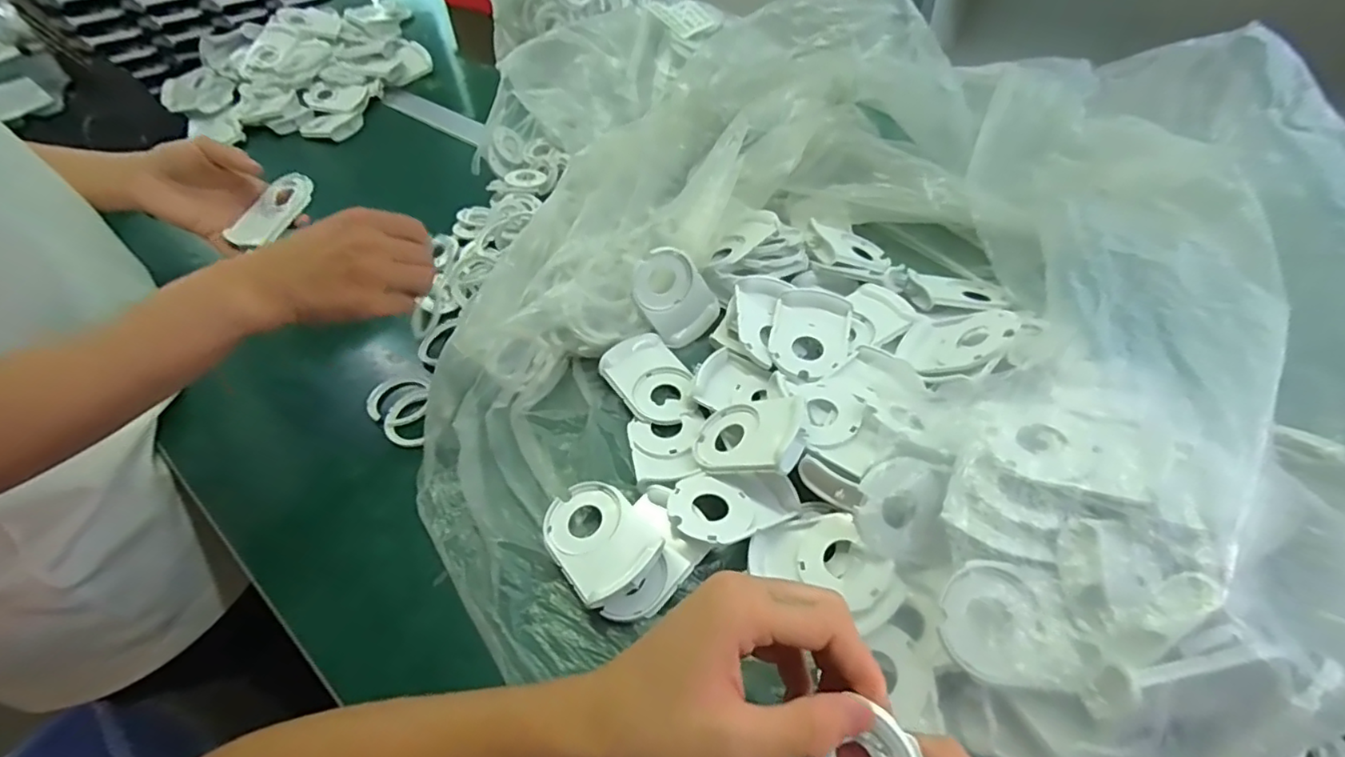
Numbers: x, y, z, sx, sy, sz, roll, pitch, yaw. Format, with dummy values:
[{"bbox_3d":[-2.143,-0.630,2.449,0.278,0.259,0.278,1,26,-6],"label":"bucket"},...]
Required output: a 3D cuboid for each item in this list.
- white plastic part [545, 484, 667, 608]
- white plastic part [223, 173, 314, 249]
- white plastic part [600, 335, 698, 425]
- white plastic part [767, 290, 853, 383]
[{"bbox_3d":[-0.049,0.098,0.376,0.058,0.017,0.079,-31,53,-20],"label":"white plastic part"},{"bbox_3d":[-0.364,-0.156,0.544,0.038,0.018,0.080,30,75,27],"label":"white plastic part"},{"bbox_3d":[-0.016,0.000,0.464,0.056,0.018,0.083,-32,54,-21],"label":"white plastic part"},{"bbox_3d":[0.105,-0.035,0.452,0.058,0.014,0.084,10,51,14],"label":"white plastic part"}]

